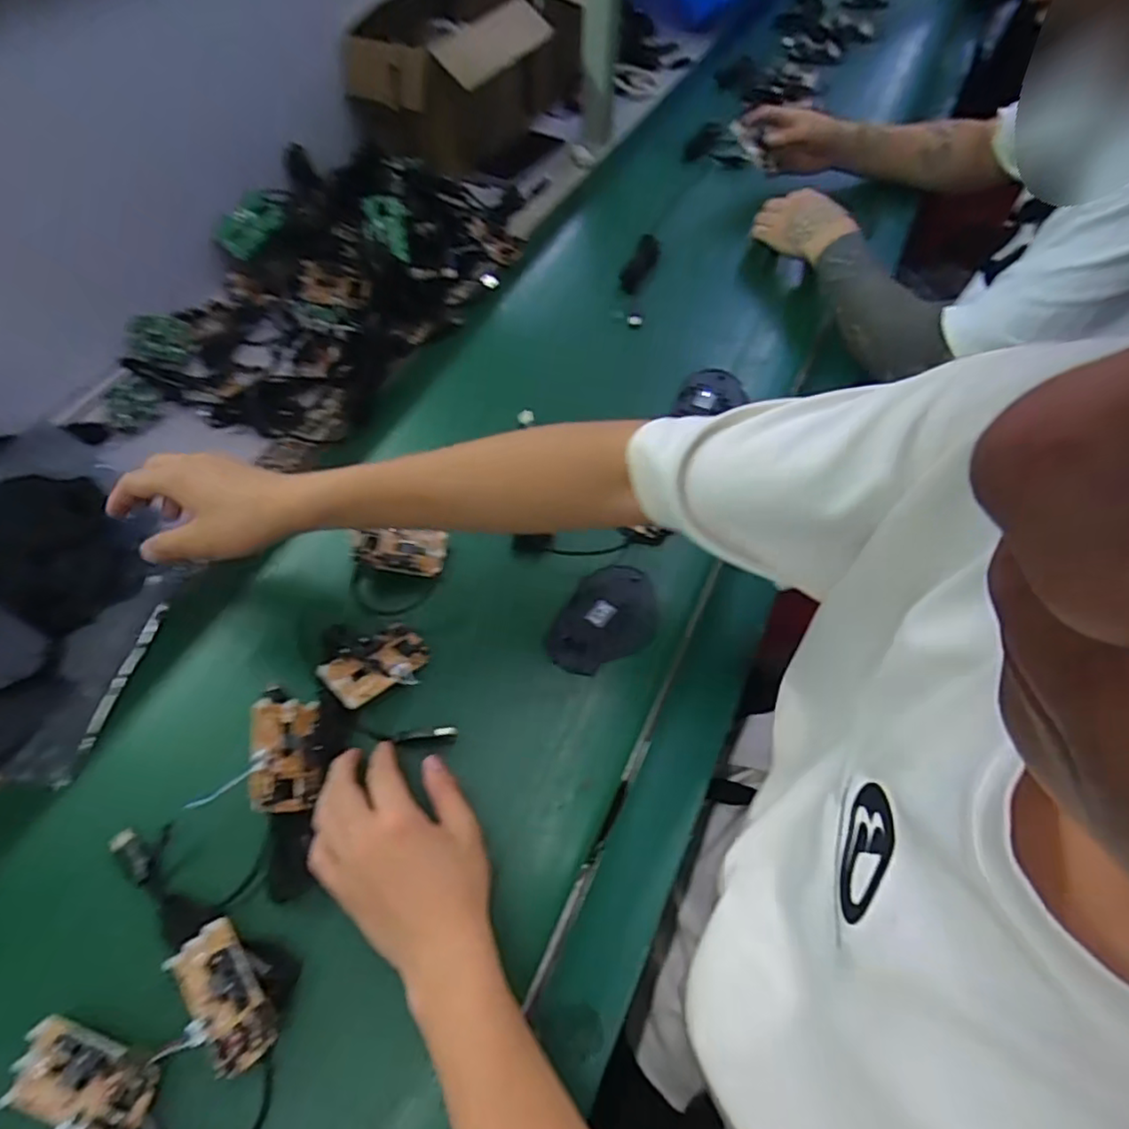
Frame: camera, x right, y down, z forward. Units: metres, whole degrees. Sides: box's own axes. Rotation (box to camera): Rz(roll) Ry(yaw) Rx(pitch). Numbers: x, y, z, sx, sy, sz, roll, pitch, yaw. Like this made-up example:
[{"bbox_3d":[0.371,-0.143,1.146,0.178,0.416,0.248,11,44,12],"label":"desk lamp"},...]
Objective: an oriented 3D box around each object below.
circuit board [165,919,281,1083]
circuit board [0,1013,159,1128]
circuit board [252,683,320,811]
[{"bbox_3d":[-0.206,0.261,0.376,0.079,0.012,0.047,42,89,22],"label":"circuit board"},{"bbox_3d":[-0.276,0.295,0.354,0.080,0.015,0.046,16,59,10],"label":"circuit board"},{"bbox_3d":[-0.201,0.131,0.452,0.044,0.010,0.089,7,48,-29],"label":"circuit board"}]

